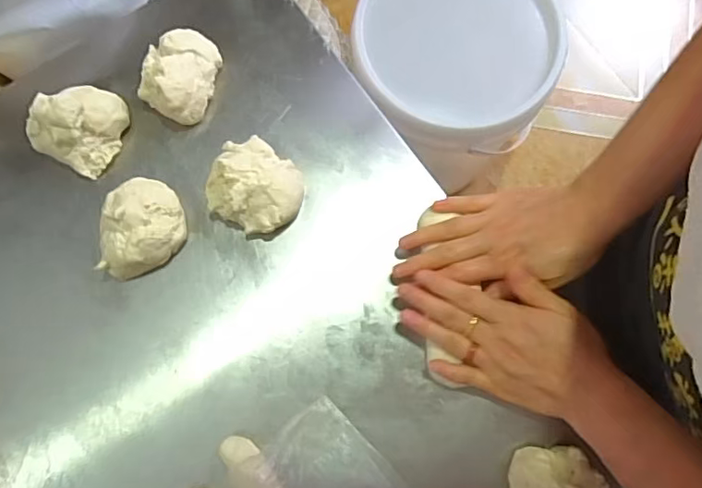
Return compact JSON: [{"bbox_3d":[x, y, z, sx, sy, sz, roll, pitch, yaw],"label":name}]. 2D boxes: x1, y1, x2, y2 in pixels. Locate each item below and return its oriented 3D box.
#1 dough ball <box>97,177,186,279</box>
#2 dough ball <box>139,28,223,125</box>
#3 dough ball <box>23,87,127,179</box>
[{"bbox_3d":[-0.180,-0.017,0.475,0.066,0.036,0.083,-1,75,-1],"label":"dough ball"},{"bbox_3d":[-0.157,-0.155,0.502,0.061,0.044,0.079,17,76,4],"label":"dough ball"},{"bbox_3d":[-0.244,-0.110,0.493,0.067,0.046,0.071,26,77,6],"label":"dough ball"}]

